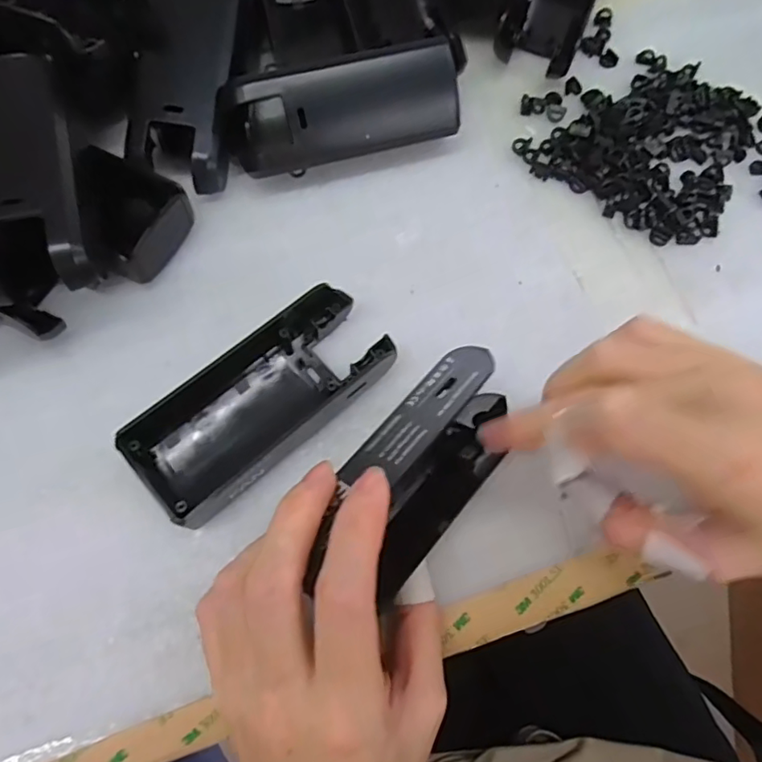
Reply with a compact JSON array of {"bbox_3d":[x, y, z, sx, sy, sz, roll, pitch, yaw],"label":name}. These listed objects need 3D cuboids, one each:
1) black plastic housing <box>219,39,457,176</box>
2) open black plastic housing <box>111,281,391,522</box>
[{"bbox_3d":[-0.017,-0.125,0.267,0.108,0.046,0.032,-12,72,-6],"label":"black plastic housing"},{"bbox_3d":[-0.049,0.005,0.229,0.106,0.029,0.055,-40,77,-14],"label":"open black plastic housing"}]

